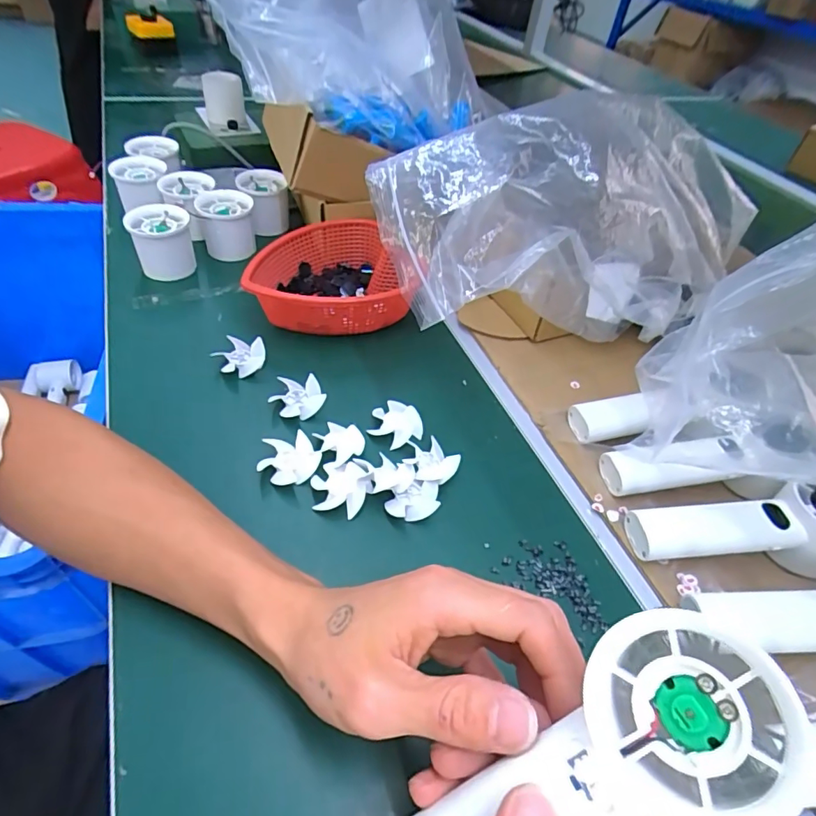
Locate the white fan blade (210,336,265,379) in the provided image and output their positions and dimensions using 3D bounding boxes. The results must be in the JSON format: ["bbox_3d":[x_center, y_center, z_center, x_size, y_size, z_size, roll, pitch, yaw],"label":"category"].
[{"bbox_3d":[-0.140,-0.044,0.416,0.040,0.016,0.031,10,48,3],"label":"white fan blade"}]

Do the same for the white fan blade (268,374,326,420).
[{"bbox_3d":[-0.087,-0.009,0.390,0.040,0.010,0.038,-16,52,-19],"label":"white fan blade"}]

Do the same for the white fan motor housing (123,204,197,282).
[{"bbox_3d":[-0.241,-0.163,0.491,0.053,0.055,0.047,-12,51,-16],"label":"white fan motor housing"}]

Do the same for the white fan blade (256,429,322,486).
[{"bbox_3d":[-0.085,0.036,0.351,0.040,0.009,0.038,-20,53,-22],"label":"white fan blade"}]

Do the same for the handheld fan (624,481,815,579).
[{"bbox_3d":[0.226,0.077,0.328,0.154,0.050,0.052,5,48,-2],"label":"handheld fan"}]

